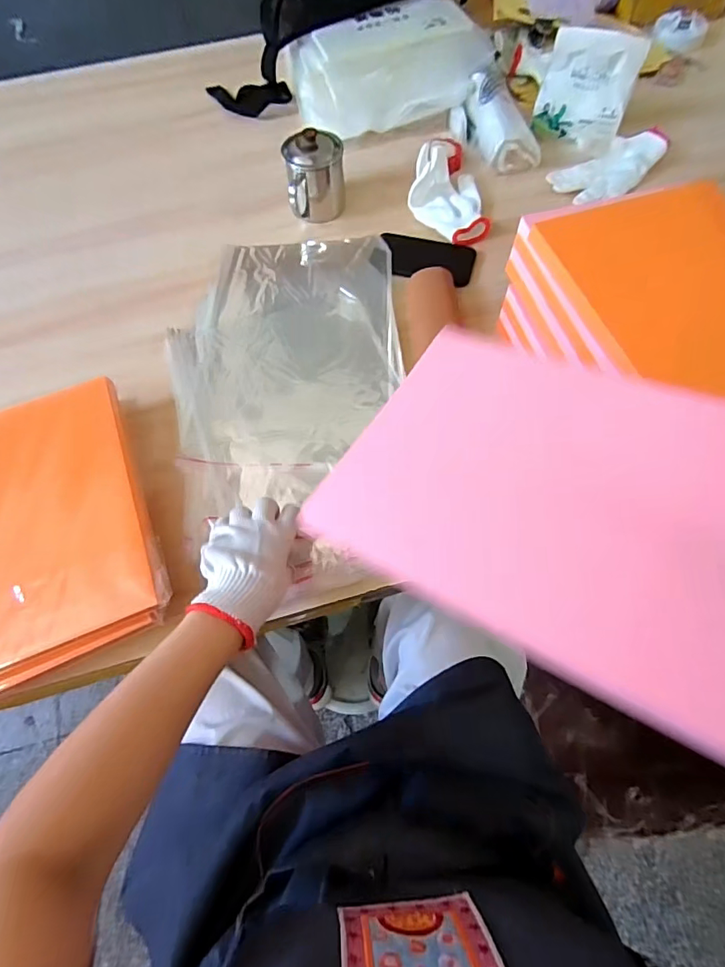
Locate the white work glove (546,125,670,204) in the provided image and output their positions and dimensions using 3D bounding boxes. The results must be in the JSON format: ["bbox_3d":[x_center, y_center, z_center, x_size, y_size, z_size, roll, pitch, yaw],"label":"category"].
[{"bbox_3d":[0.397,-0.502,0.758,0.191,0.032,0.099,-26,67,-9],"label":"white work glove"}]

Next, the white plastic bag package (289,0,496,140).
[{"bbox_3d":[0.043,-0.714,0.823,0.316,0.093,0.196,-14,65,-4],"label":"white plastic bag package"}]

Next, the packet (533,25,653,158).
[{"bbox_3d":[0.348,-0.620,0.755,0.138,0.148,0.034,26,37,21],"label":"packet"}]

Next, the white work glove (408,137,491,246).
[{"bbox_3d":[0.126,-0.466,0.749,0.110,0.048,0.218,-8,65,-1],"label":"white work glove"}]

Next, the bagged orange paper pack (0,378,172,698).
[{"bbox_3d":[-0.346,0.045,0.500,0.236,0.034,0.303,-22,66,-7],"label":"bagged orange paper pack"}]

